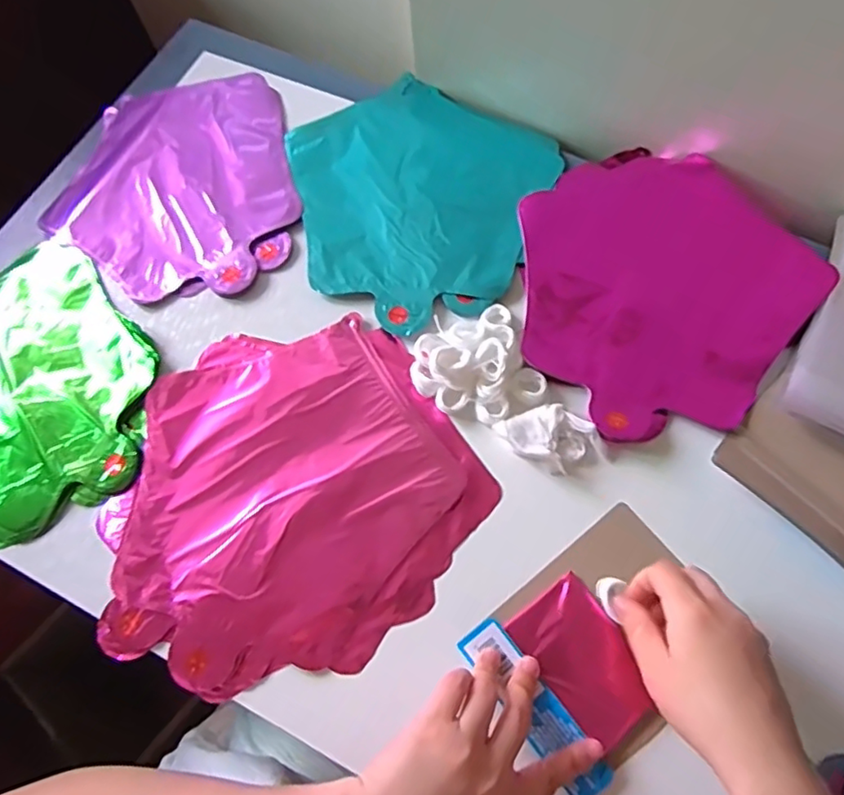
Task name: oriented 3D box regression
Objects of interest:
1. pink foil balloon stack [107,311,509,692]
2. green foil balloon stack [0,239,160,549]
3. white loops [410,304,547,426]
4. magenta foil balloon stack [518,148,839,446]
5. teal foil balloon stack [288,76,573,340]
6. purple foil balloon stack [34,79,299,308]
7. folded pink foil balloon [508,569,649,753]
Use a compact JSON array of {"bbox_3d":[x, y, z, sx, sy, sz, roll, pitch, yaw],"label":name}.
[{"bbox_3d":[-0.103,0.068,0.433,0.260,0.011,0.244,-32,71,-9],"label":"pink foil balloon stack"},{"bbox_3d":[-0.332,-0.005,0.475,0.234,0.026,0.242,-25,70,-7],"label":"green foil balloon stack"},{"bbox_3d":[0.038,-0.025,0.446,0.085,0.022,0.085,-1,69,2],"label":"white loops"},{"bbox_3d":[0.179,-0.096,0.472,0.220,0.018,0.236,-28,70,-8],"label":"magenta foil balloon stack"},{"bbox_3d":[-0.010,-0.178,0.527,0.229,0.021,0.238,28,72,13],"label":"teal foil balloon stack"},{"bbox_3d":[-0.224,-0.193,0.544,0.212,0.018,0.245,-11,69,-2],"label":"purple foil balloon stack"},{"bbox_3d":[0.105,0.168,0.388,0.057,0.011,0.091,-35,71,-11],"label":"folded pink foil balloon"}]

